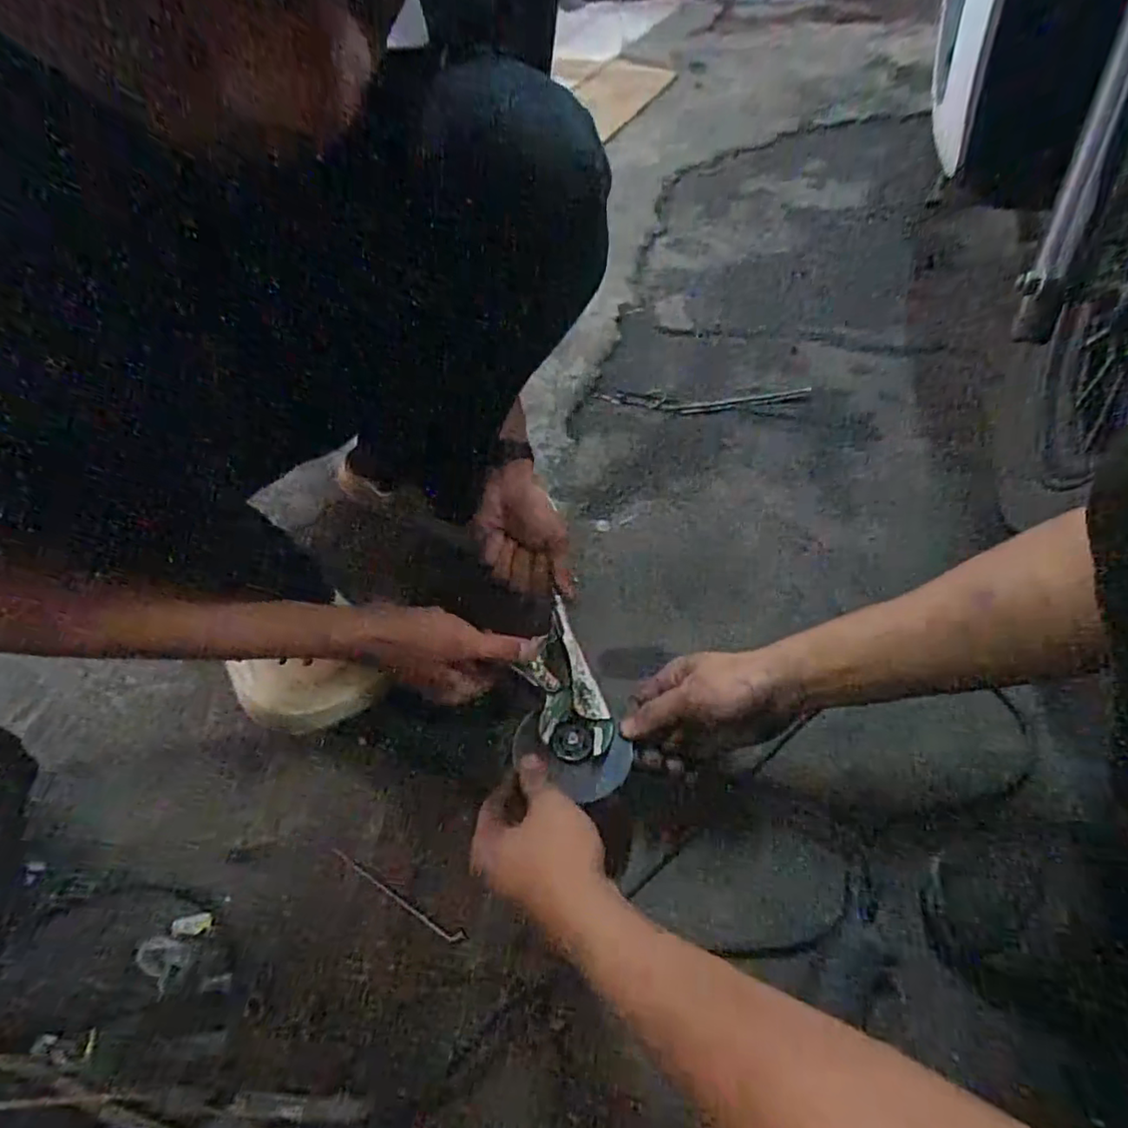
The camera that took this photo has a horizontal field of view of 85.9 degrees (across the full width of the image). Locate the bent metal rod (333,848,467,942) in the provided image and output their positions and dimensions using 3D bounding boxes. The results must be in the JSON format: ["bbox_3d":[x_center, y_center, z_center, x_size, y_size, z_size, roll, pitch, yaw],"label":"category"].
[{"bbox_3d":[-0.130,0.255,0.466,0.124,0.012,0.010,20,56,21],"label":"bent metal rod"}]

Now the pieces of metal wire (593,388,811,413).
[{"bbox_3d":[0.189,-0.229,0.850,0.289,0.014,0.050,5,52,10],"label":"pieces of metal wire"}]

